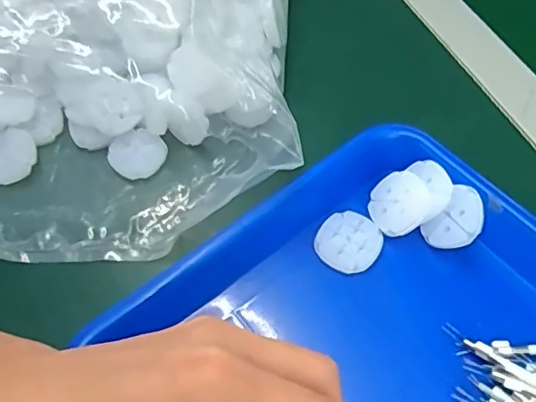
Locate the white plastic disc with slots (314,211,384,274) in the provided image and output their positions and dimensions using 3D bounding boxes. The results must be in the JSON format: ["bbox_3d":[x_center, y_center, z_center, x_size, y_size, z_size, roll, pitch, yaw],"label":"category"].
[{"bbox_3d":[0.046,0.022,0.323,0.034,0.004,0.034,38,67,24],"label":"white plastic disc with slots"}]

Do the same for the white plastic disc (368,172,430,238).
[{"bbox_3d":[0.075,0.001,0.327,0.034,0.004,0.034,-8,70,21],"label":"white plastic disc"}]

